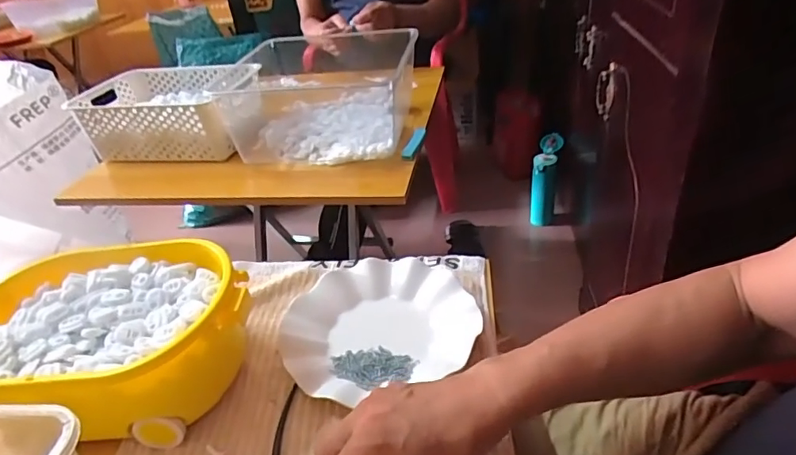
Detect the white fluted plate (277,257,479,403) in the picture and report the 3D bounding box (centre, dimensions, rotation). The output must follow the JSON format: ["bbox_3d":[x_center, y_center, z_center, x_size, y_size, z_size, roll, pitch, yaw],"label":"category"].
[{"bbox_3d":[-0.021,0.091,0.493,0.181,0.024,0.163,-18,35,-15],"label":"white fluted plate"}]

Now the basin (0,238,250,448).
[{"bbox_3d":[-0.246,0.107,0.448,0.230,0.109,0.162,-7,34,1],"label":"basin"}]

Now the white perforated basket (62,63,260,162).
[{"bbox_3d":[-0.419,-0.215,0.945,0.305,0.113,0.203,2,35,14],"label":"white perforated basket"}]

